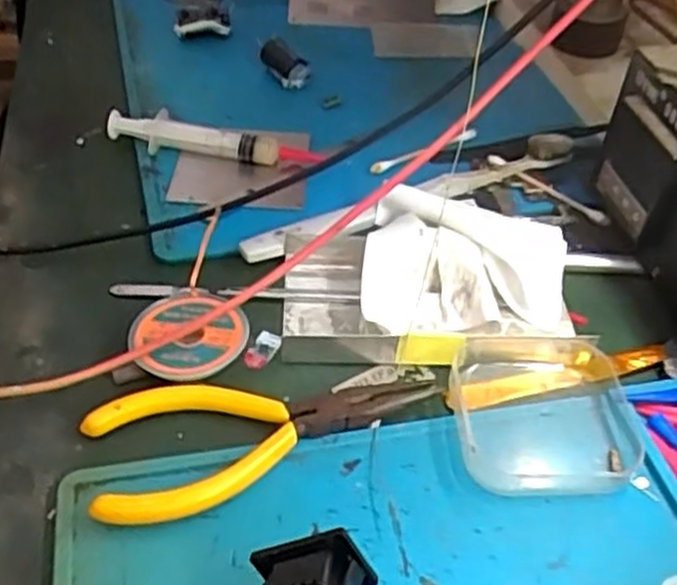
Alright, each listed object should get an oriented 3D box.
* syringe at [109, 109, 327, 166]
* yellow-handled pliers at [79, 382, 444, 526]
[{"bbox_3d":[-0.067,-0.078,0.415,0.115,0.018,0.015,13,44,10],"label":"syringe"},{"bbox_3d":[-0.030,0.044,0.291,0.126,0.013,0.056,-20,48,-23],"label":"yellow-handled pliers"}]

